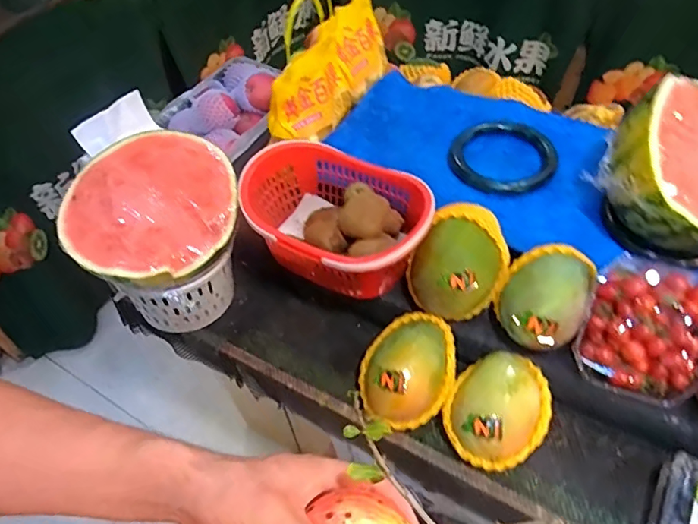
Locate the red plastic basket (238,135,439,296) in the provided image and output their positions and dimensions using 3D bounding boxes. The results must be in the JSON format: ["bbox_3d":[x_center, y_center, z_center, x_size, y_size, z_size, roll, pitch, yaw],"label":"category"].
[{"bbox_3d":[-0.013,-0.060,0.721,0.264,0.122,0.199,23,57,20],"label":"red plastic basket"}]

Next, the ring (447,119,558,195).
[{"bbox_3d":[0.229,-0.160,0.752,0.143,0.031,0.148,-2,52,2],"label":"ring"}]

